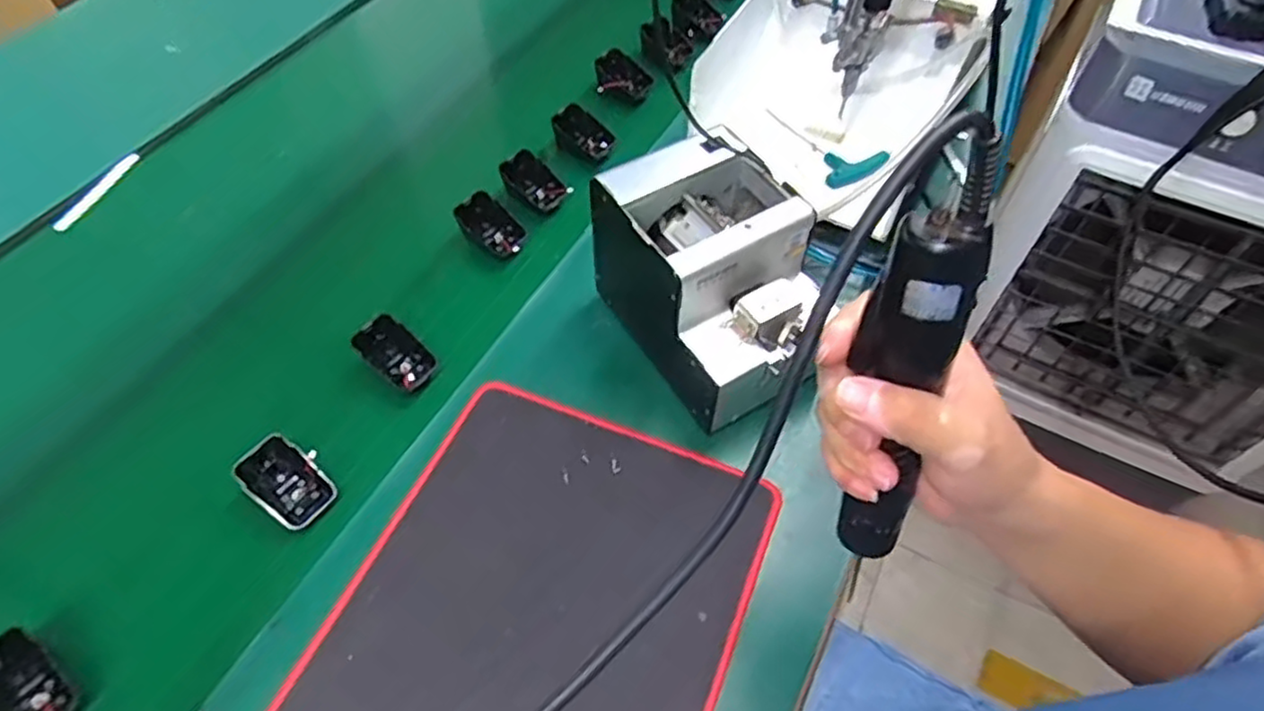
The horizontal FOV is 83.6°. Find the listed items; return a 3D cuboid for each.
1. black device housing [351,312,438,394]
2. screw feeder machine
[{"bbox_3d":[-0.201,-0.001,0.609,0.072,0.028,0.042,33,60,22],"label":"black device housing"},{"bbox_3d":[0.067,-0.060,0.581,0.126,0.145,0.183,-29,59,-19],"label":"screw feeder machine"}]

